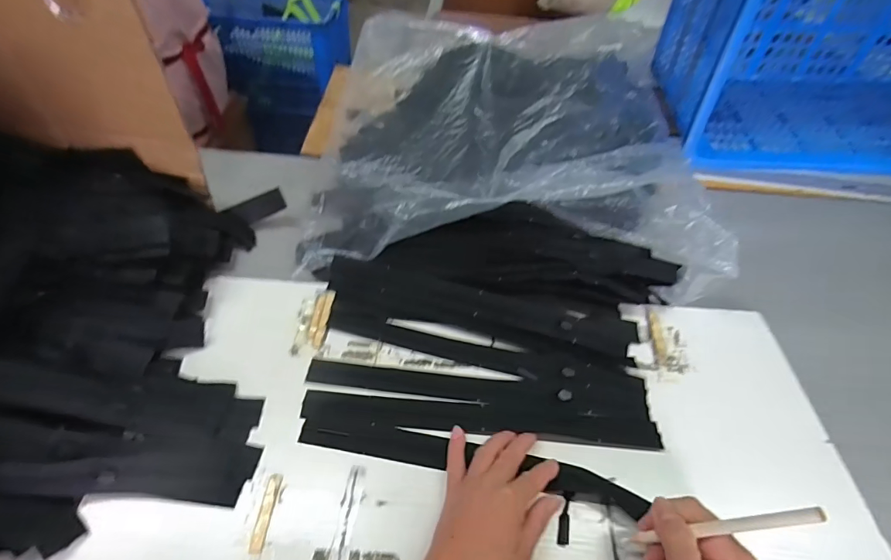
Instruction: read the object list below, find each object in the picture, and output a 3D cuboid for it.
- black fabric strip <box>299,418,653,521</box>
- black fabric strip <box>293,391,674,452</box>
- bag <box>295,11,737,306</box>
[{"bbox_3d":[0.022,0.168,0.419,0.315,0.013,0.032,11,52,5],"label":"black fabric strip"},{"bbox_3d":[0.037,0.137,0.445,0.349,0.007,0.033,6,49,0],"label":"black fabric strip"},{"bbox_3d":[0.087,-0.257,0.695,0.512,0.117,0.594,6,49,0],"label":"bag"}]

